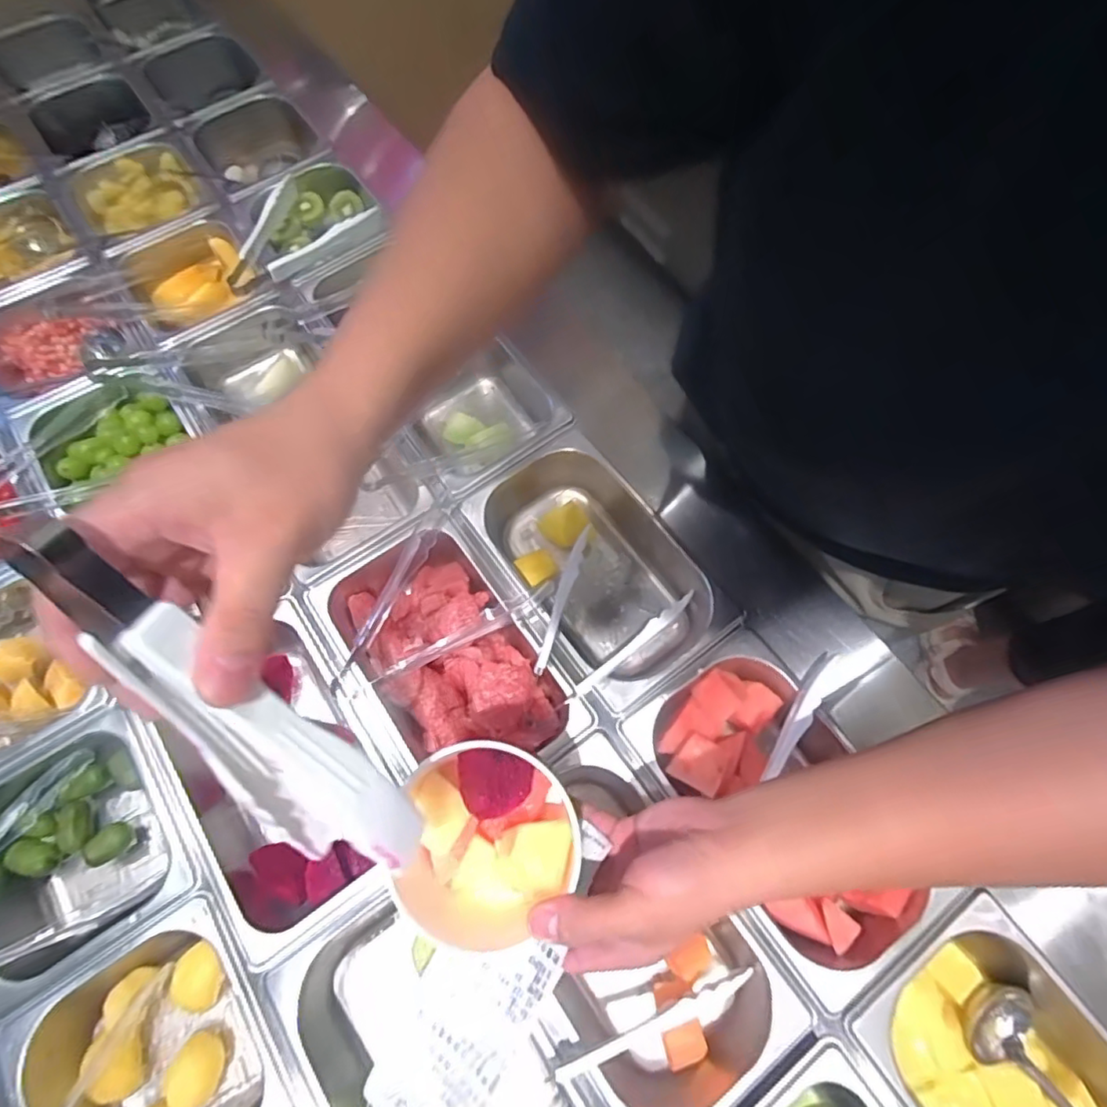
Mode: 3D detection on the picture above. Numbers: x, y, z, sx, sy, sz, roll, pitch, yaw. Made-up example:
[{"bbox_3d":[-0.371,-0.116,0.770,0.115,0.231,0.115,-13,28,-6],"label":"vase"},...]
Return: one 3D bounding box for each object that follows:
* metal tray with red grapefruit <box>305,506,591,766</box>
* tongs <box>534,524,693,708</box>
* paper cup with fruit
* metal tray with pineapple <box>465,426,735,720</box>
[{"bbox_3d":[-0.097,0.090,0.546,0.148,0.073,0.251,-36,71,-13],"label":"metal tray with red grapefruit"},{"bbox_3d":[0.044,0.061,0.542,0.118,0.043,0.157,27,71,12],"label":"tongs"},{"bbox_3d":[-0.043,0.170,0.354,0.109,0.060,0.100,-1,67,1],"label":"paper cup with fruit"},{"bbox_3d":[0.038,0.011,0.594,0.150,0.070,0.253,-33,70,-12],"label":"metal tray with pineapple"}]

